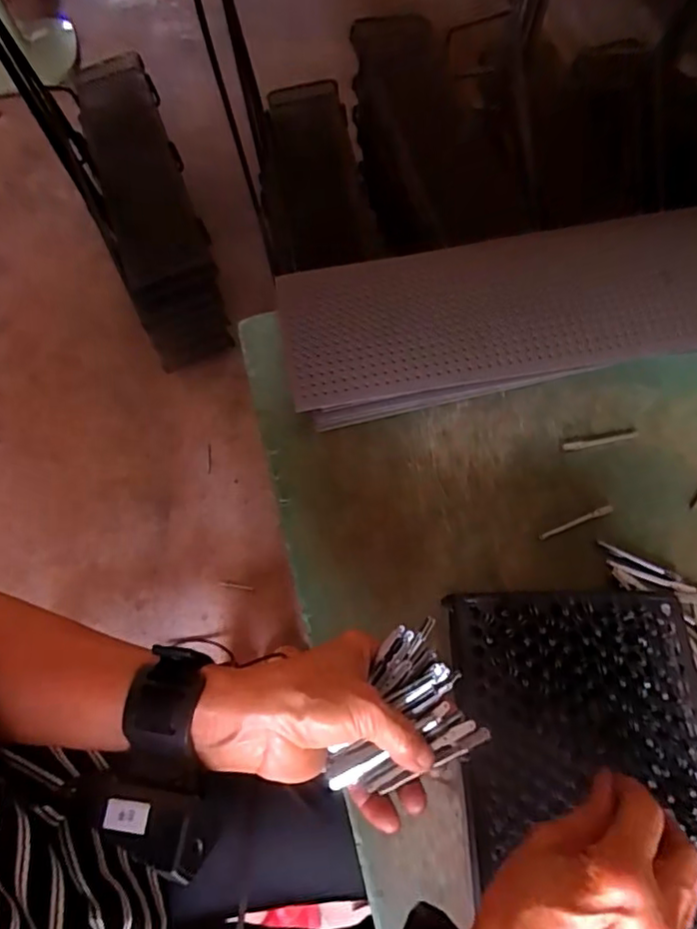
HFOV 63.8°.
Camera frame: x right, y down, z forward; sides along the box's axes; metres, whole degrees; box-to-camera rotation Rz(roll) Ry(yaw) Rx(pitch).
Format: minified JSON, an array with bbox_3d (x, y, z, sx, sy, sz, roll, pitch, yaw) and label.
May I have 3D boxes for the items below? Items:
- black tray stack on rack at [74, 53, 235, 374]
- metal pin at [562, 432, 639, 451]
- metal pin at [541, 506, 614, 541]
[{"bbox_3d":[-0.420,-0.547,1.200,0.170,0.218,0.655,-19,68,-7],"label":"black tray stack on rack"},{"bbox_3d":[0.221,-0.021,0.489,0.069,0.004,0.007,-11,67,-4],"label":"metal pin"},{"bbox_3d":[0.185,0.047,0.453,0.066,0.004,0.006,-20,68,-8],"label":"metal pin"}]

